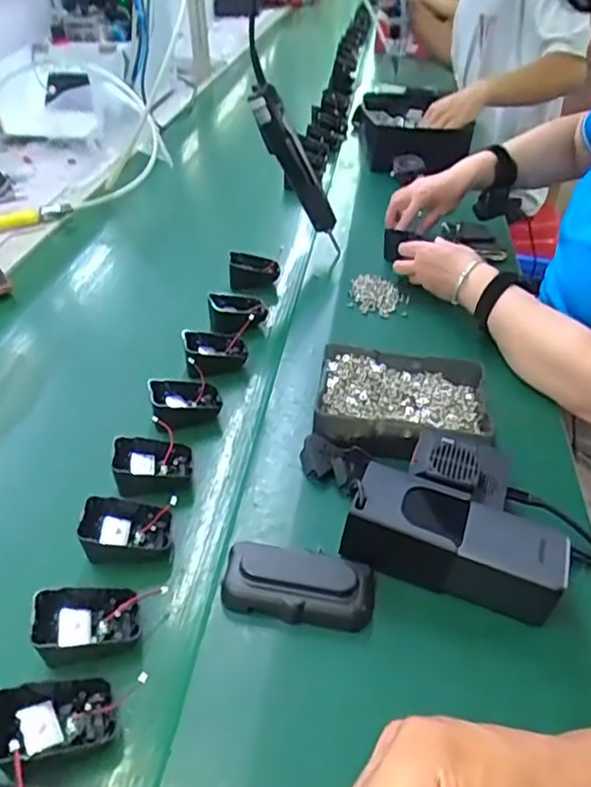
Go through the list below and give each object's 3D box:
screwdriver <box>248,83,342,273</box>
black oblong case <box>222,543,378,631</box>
[{"bbox_3d":[0.010,-0.283,0.824,0.040,0.248,0.034,-23,37,13],"label":"screwdriver"},{"bbox_3d":[0.002,0.138,0.445,0.105,0.032,0.047,5,39,7],"label":"black oblong case"}]

